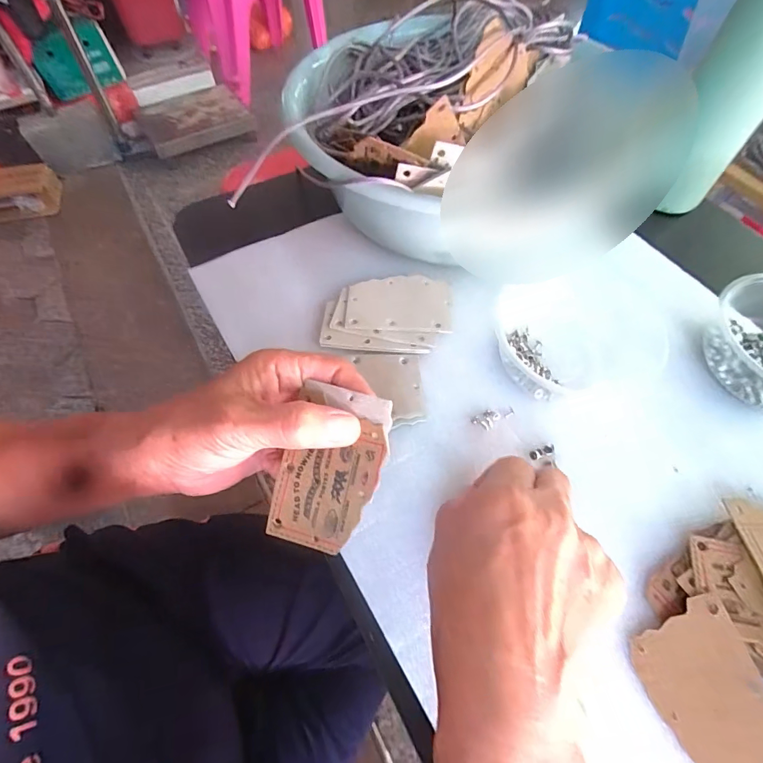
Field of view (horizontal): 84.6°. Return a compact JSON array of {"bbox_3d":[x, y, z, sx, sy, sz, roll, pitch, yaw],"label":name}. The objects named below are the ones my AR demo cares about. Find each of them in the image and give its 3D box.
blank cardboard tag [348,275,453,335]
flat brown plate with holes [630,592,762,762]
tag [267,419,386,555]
[{"bbox_3d":[0.015,-0.063,0.340,0.083,0.006,0.054,2,61,1],"label":"blank cardboard tag"},{"bbox_3d":[0.167,0.159,0.214,0.055,0.004,0.077,-19,67,3],"label":"flat brown plate with holes"},{"bbox_3d":[-0.029,0.052,0.219,0.053,0.004,0.068,12,87,16],"label":"tag"}]

